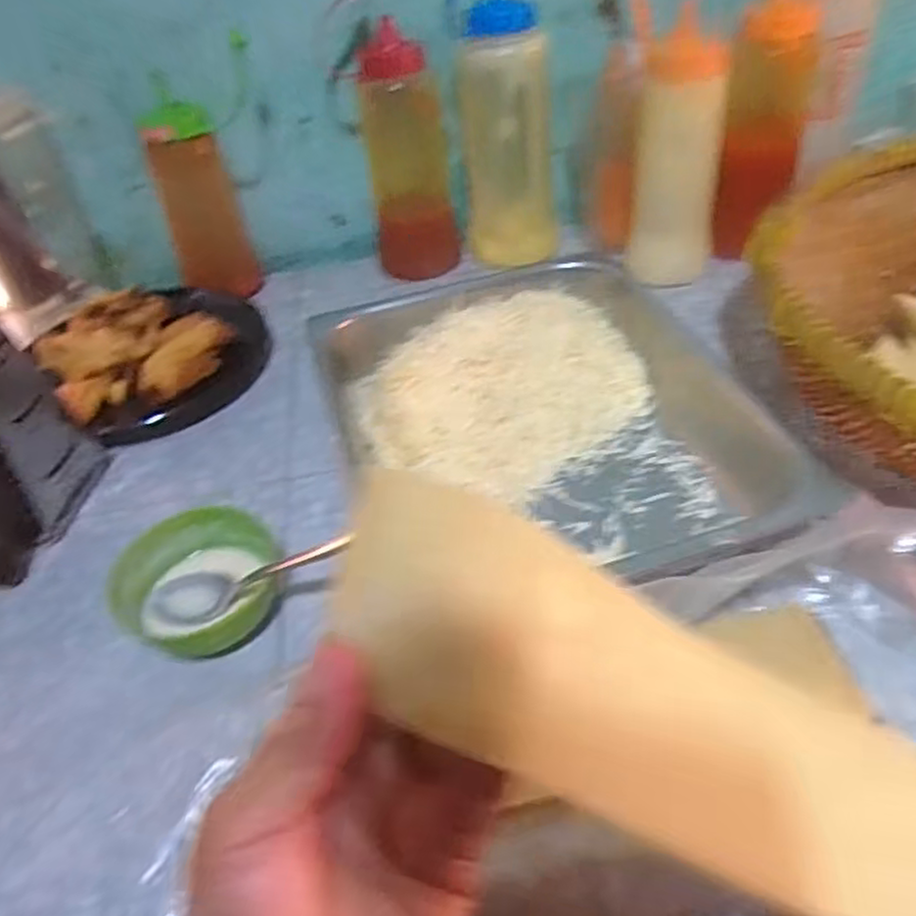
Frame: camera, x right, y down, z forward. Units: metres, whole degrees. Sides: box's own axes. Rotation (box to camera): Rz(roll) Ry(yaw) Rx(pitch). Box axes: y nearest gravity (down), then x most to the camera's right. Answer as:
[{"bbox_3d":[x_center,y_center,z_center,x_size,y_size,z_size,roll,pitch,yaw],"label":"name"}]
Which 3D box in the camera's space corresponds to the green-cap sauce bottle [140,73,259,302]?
[{"bbox_3d":[-0.244,-0.239,0.685,0.074,0.182,0.063,-20,44,-13],"label":"green-cap sauce bottle"}]

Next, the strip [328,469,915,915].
[{"bbox_3d":[0.141,0.089,0.204,0.361,0.061,0.080,17,44,-6],"label":"strip"}]

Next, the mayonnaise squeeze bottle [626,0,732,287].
[{"bbox_3d":[0.190,-0.254,0.630,0.073,0.189,0.063,4,44,13],"label":"mayonnaise squeeze bottle"}]

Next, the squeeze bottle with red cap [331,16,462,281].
[{"bbox_3d":[-0.057,-0.281,0.698,0.073,0.212,0.074,-27,46,-20],"label":"squeeze bottle with red cap"}]

